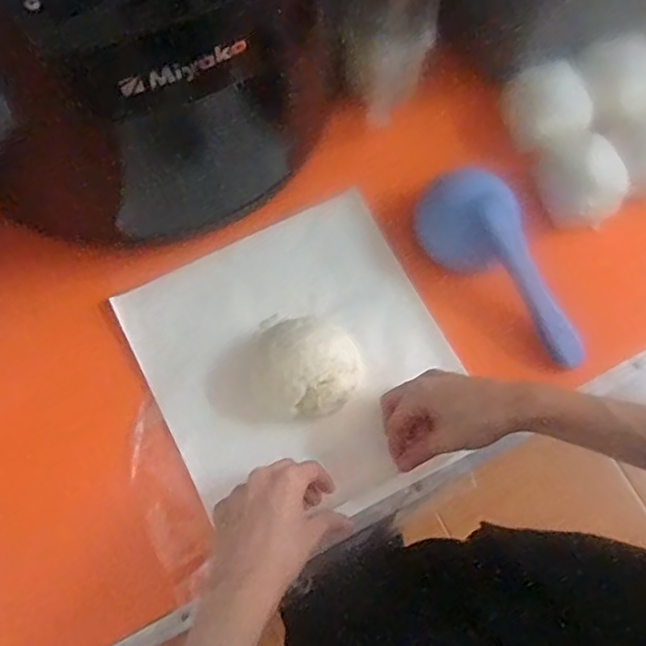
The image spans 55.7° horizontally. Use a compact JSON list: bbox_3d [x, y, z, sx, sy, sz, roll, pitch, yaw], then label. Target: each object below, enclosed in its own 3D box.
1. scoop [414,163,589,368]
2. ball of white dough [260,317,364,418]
[{"bbox_3d":[0.152,-0.044,0.538,0.075,0.057,0.197,-24,75,-9],"label":"scoop"},{"bbox_3d":[-0.008,0.033,0.517,0.079,0.052,0.083,-27,76,-10],"label":"ball of white dough"}]

